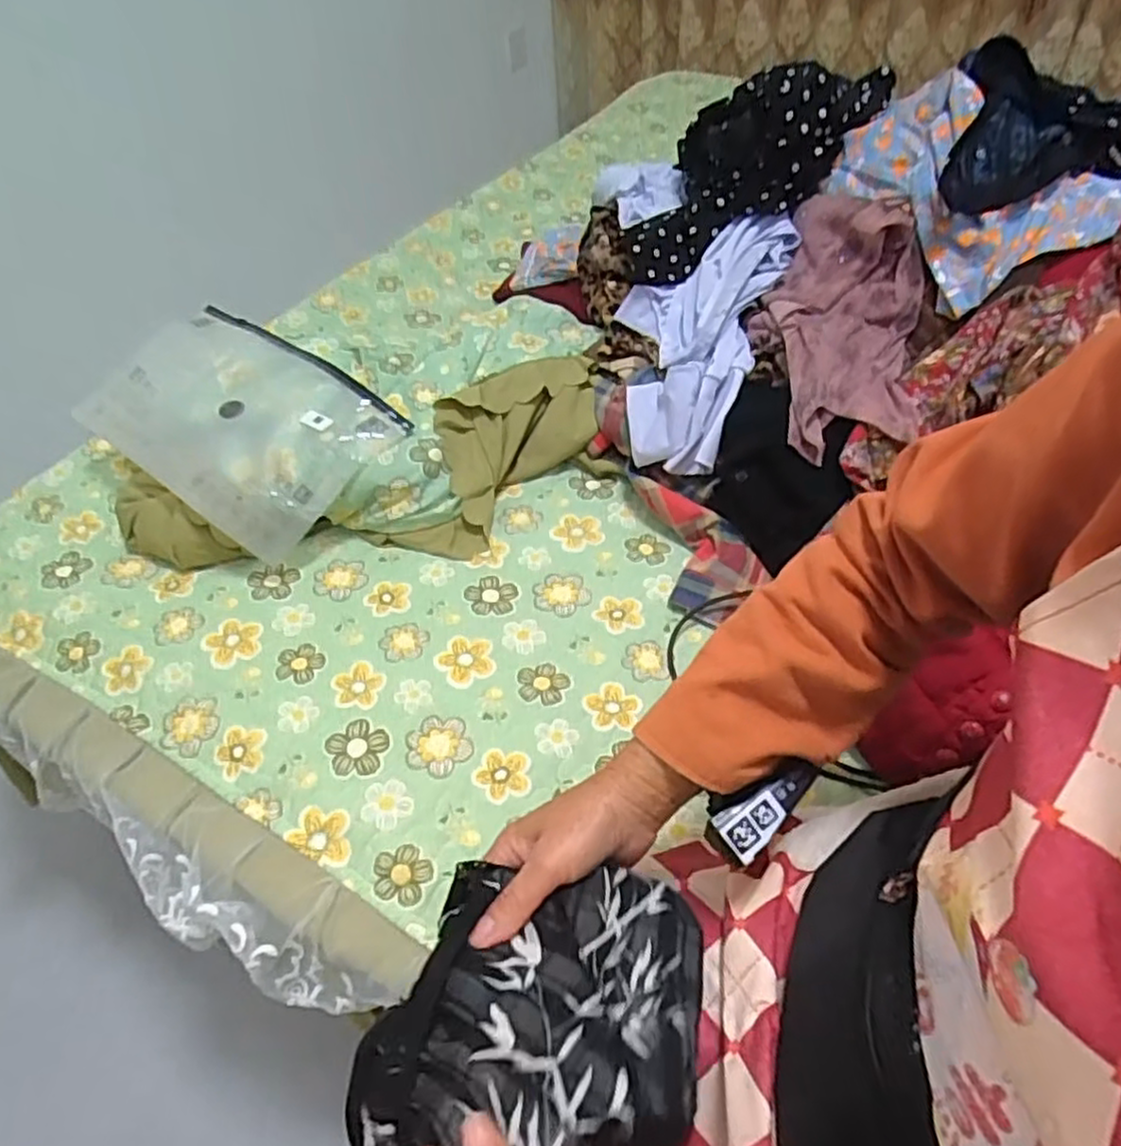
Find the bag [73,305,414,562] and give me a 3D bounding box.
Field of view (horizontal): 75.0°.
[{"bbox_3d":[-0.352,-0.166,0.805,0.330,0.086,0.210,30,57,26],"label":"bag"}]

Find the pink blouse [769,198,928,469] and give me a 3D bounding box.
[{"bbox_3d":[0.277,-0.250,0.705,0.143,0.068,0.301,7,67,10],"label":"pink blouse"}]

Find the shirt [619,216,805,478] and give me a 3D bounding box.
[{"bbox_3d":[0.138,-0.253,0.799,0.176,0.076,0.295,13,75,15],"label":"shirt"}]

